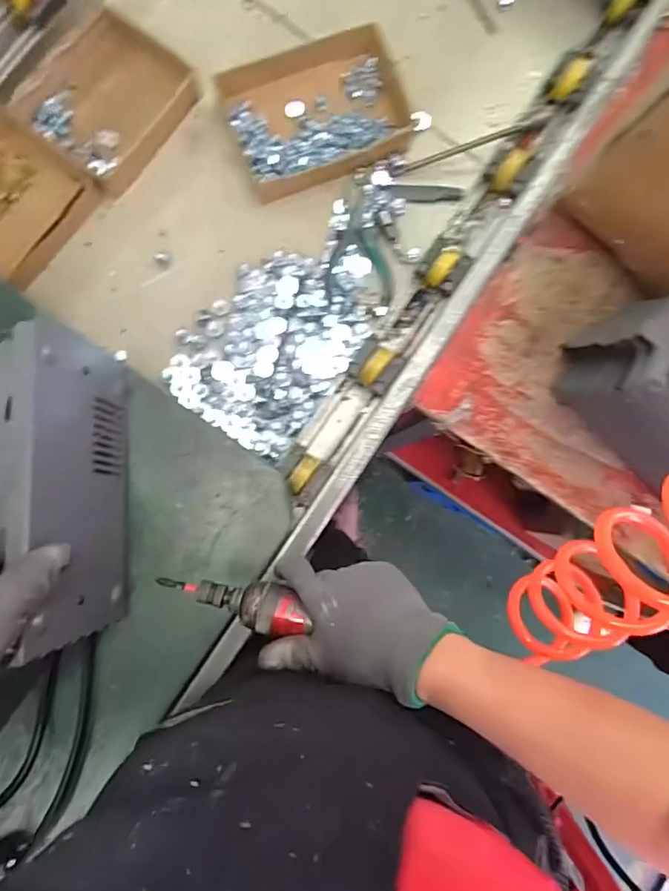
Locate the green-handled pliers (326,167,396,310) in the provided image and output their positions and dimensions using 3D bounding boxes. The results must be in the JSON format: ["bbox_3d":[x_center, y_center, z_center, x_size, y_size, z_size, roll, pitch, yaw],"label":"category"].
[{"bbox_3d":[0.040,-0.251,0.622,0.080,0.018,0.161,9,86,-5],"label":"green-handled pliers"}]

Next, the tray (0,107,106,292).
[{"bbox_3d":[-0.367,-0.277,0.581,0.146,0.051,0.155,34,84,-3],"label":"tray"}]

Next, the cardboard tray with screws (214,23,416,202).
[{"bbox_3d":[-0.022,-0.396,0.624,0.212,0.038,0.151,-24,90,-7],"label":"cardboard tray with screws"}]

